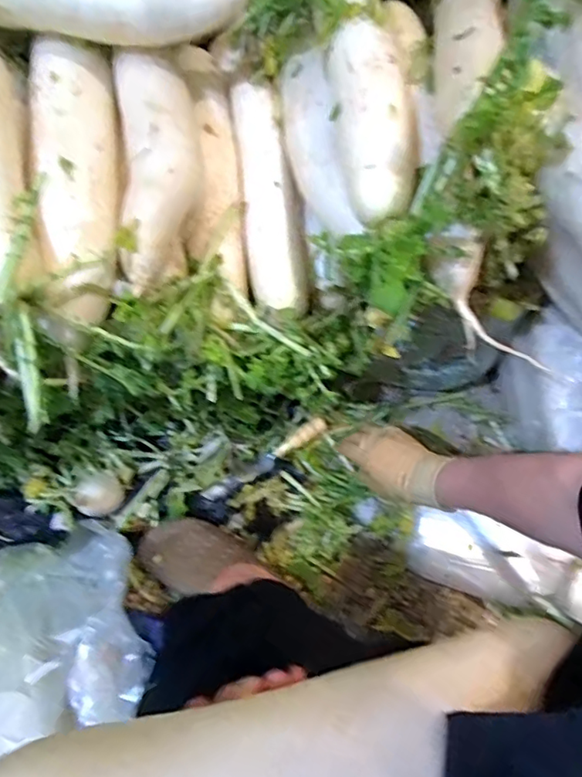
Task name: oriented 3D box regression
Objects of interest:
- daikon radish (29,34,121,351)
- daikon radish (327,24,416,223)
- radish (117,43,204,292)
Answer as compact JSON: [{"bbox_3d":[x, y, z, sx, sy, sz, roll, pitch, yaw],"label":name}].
[{"bbox_3d":[-0.196,-0.187,0.496,0.073,0.055,0.293,-8,74,-2],"label":"daikon radish"},{"bbox_3d":[0.071,-0.226,0.464,0.062,0.048,0.176,-7,74,-2],"label":"daikon radish"},{"bbox_3d":[-0.122,-0.206,0.504,0.073,0.053,0.226,-5,74,-1],"label":"radish"}]

